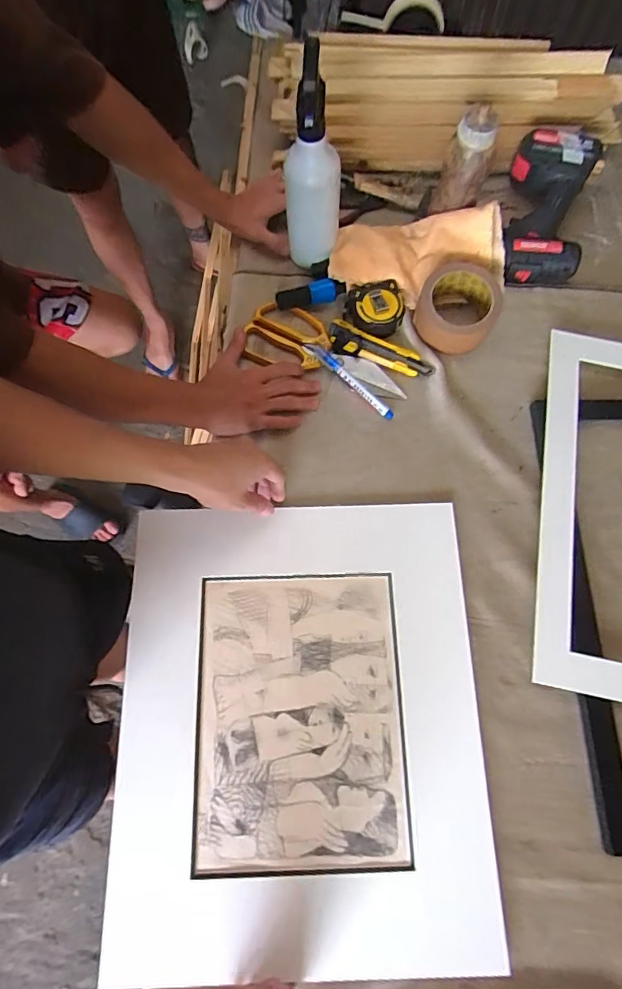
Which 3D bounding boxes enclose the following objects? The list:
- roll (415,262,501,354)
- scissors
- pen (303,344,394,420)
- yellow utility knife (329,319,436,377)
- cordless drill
[{"bbox_3d":[0.194,-0.248,0.645,0.100,0.045,0.100,0,72,0],"label":"roll"},{"bbox_3d":[0.022,-0.190,0.650,0.216,0.013,0.088,16,73,5],"label":"scissors"},{"bbox_3d":[0.048,-0.149,0.630,0.146,0.008,0.014,43,77,12],"label":"pen"},{"bbox_3d":[0.088,-0.184,0.646,0.144,0.016,0.041,25,74,8],"label":"yellow utility knife"},{"bbox_3d":[0.324,-0.385,0.689,0.109,0.090,0.226,13,73,4],"label":"cordless drill"}]

